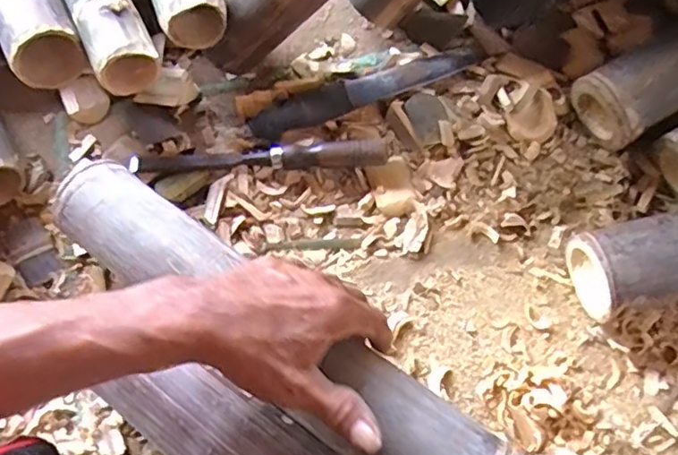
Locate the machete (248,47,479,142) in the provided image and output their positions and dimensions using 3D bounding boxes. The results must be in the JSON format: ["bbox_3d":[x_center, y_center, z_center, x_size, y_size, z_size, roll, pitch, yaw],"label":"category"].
[{"bbox_3d":[0.030,-0.141,0.604,0.245,0.031,0.035,-22,70,-8],"label":"machete"}]

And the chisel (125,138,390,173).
[{"bbox_3d":[-0.077,-0.067,0.571,0.241,0.021,0.024,-2,68,0],"label":"chisel"}]

